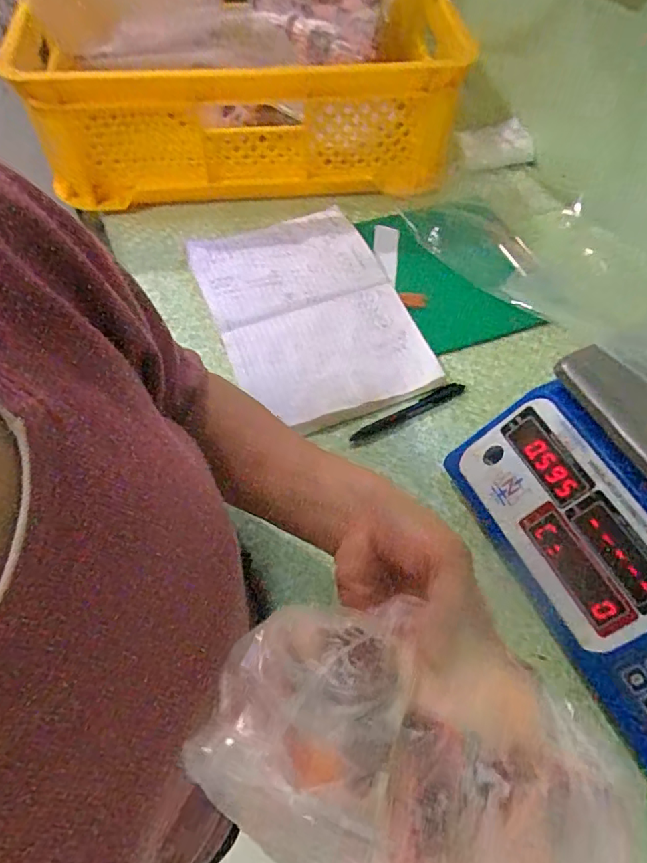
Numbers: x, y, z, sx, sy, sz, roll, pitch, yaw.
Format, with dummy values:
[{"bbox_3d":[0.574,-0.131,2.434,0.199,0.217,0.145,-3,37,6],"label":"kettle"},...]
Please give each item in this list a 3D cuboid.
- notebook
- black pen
[{"bbox_3d":[-0.018,-0.136,0.584,0.194,0.023,0.271,-20,59,-14],"label":"notebook"},{"bbox_3d":[0.086,-0.019,0.534,0.126,0.009,0.013,-24,62,-16],"label":"black pen"}]

